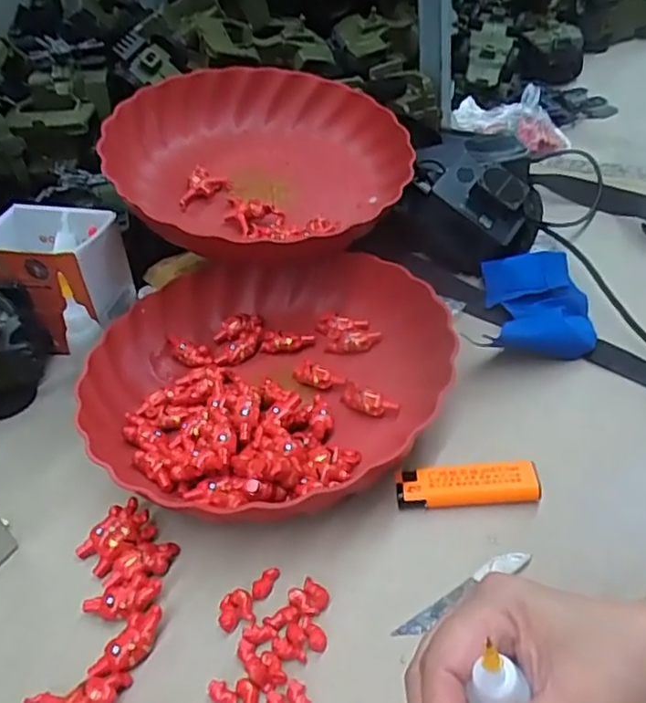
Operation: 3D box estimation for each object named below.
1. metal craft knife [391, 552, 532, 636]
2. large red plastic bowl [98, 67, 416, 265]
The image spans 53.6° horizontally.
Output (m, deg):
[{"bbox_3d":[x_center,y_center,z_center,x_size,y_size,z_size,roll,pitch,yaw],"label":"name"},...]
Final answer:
[{"bbox_3d":[0.072,0.125,0.330,0.082,0.004,0.011,-26,42,-16],"label":"metal craft knife"},{"bbox_3d":[-0.050,-0.161,0.538,0.233,0.076,0.239,-3,41,2],"label":"large red plastic bowl"}]

